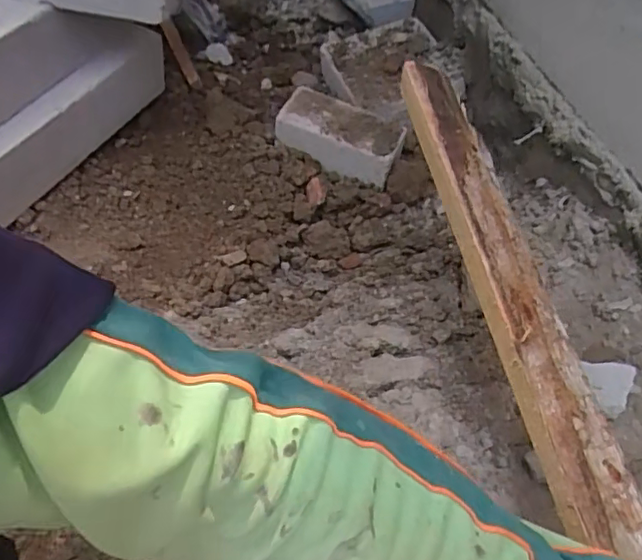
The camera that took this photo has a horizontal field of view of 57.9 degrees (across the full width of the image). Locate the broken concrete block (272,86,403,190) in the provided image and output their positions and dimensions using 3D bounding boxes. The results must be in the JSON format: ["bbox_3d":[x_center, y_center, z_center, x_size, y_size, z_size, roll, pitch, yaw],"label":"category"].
[{"bbox_3d":[0.032,-0.237,0.961,0.200,0.071,0.107,20,55,14],"label":"broken concrete block"}]

